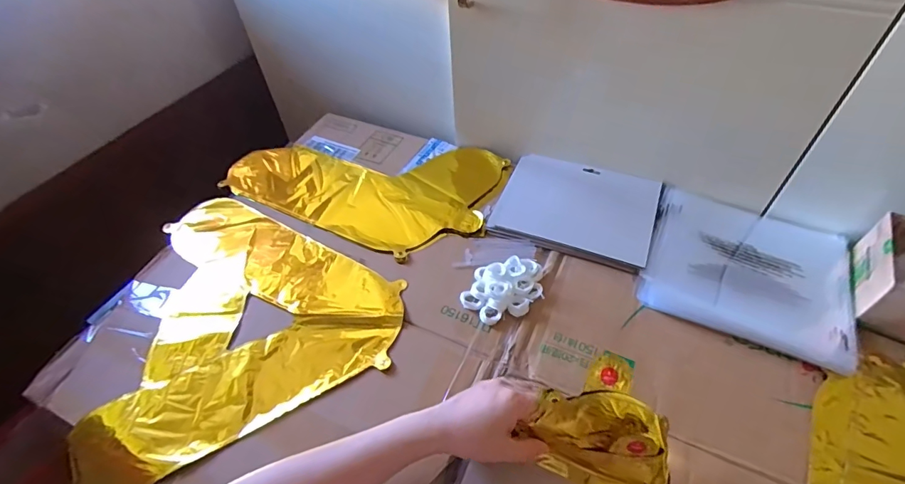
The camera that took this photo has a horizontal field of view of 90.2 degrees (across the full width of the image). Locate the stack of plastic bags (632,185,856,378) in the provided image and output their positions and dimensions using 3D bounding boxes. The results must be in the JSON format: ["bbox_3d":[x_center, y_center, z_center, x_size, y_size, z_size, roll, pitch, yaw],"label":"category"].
[{"bbox_3d":[0.358,0.027,0.550,0.218,0.016,0.209,19,53,18],"label":"stack of plastic bags"}]

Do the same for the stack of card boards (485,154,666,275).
[{"bbox_3d":[0.171,-0.050,0.624,0.205,0.015,0.168,17,52,16],"label":"stack of card boards"}]

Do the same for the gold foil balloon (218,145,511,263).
[{"bbox_3d":[-0.142,-0.093,0.684,0.404,0.021,0.226,14,51,14],"label":"gold foil balloon"}]

